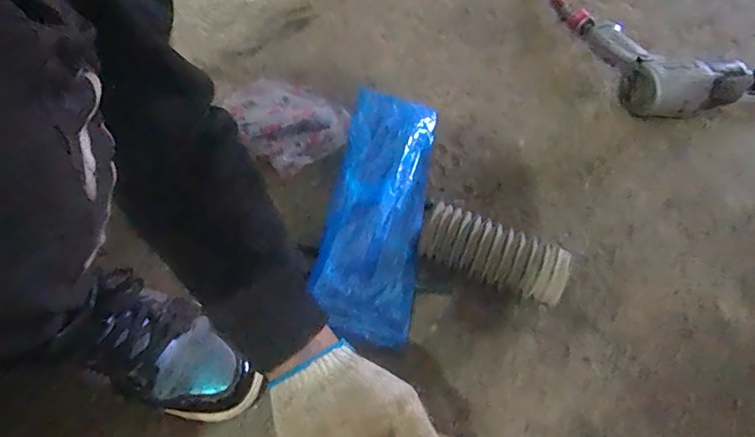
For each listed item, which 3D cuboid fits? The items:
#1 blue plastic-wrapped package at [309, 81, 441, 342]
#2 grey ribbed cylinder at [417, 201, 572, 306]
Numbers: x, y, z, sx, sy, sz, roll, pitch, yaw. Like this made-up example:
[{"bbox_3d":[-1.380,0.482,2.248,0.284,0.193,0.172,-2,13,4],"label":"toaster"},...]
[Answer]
[{"bbox_3d":[0.003,-0.020,0.561,0.106,0.045,0.342,8,54,5],"label":"blue plastic-wrapped package"},{"bbox_3d":[0.117,0.035,0.502,0.155,0.053,0.053,22,57,15],"label":"grey ribbed cylinder"}]

